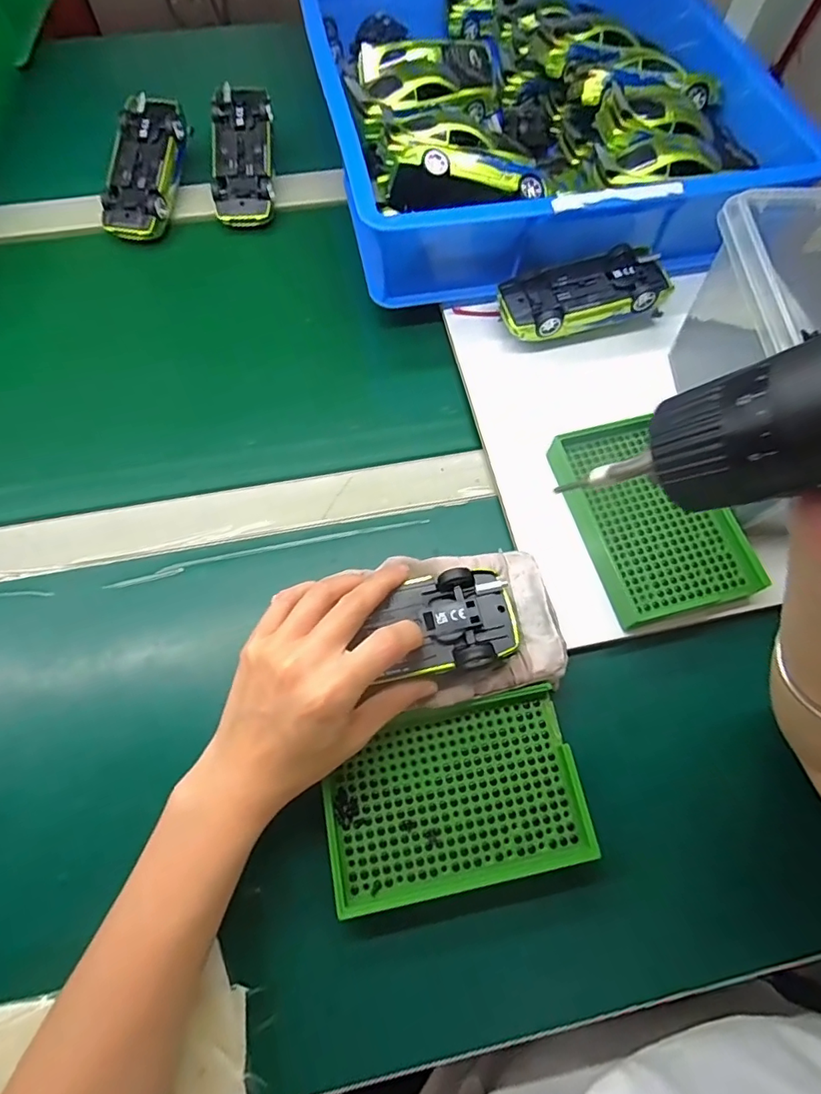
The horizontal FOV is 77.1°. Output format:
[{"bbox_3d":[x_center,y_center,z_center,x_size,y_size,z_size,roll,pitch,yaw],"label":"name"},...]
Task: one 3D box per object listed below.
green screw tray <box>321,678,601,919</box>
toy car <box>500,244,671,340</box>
[{"bbox_3d":[0.024,0.137,0.286,0.134,0.024,0.091,-9,67,-5],"label":"green screw tray"},{"bbox_3d":[0.136,-0.199,0.415,0.137,0.038,0.060,-14,68,-7],"label":"toy car"}]

